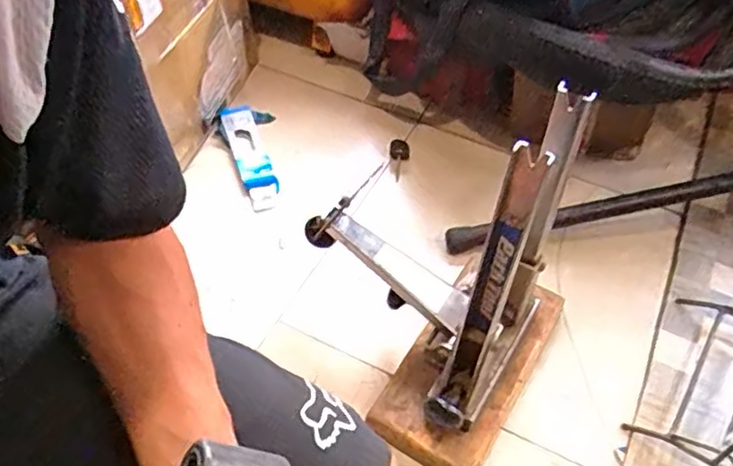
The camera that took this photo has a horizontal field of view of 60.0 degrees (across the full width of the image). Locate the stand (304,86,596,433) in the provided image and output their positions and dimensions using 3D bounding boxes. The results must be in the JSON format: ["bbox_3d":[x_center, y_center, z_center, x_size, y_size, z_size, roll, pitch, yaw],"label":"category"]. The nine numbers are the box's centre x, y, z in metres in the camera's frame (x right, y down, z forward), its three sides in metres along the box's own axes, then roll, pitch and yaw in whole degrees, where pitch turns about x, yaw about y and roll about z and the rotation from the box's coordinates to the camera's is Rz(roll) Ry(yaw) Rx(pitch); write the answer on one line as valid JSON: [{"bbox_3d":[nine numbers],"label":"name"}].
[{"bbox_3d":[0.068,-0.004,0.881,0.359,0.463,0.234,28,57,19],"label":"stand"}]

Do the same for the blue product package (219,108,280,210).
[{"bbox_3d":[-0.252,-0.171,1.370,0.067,0.036,0.299,-17,55,-14],"label":"blue product package"}]

